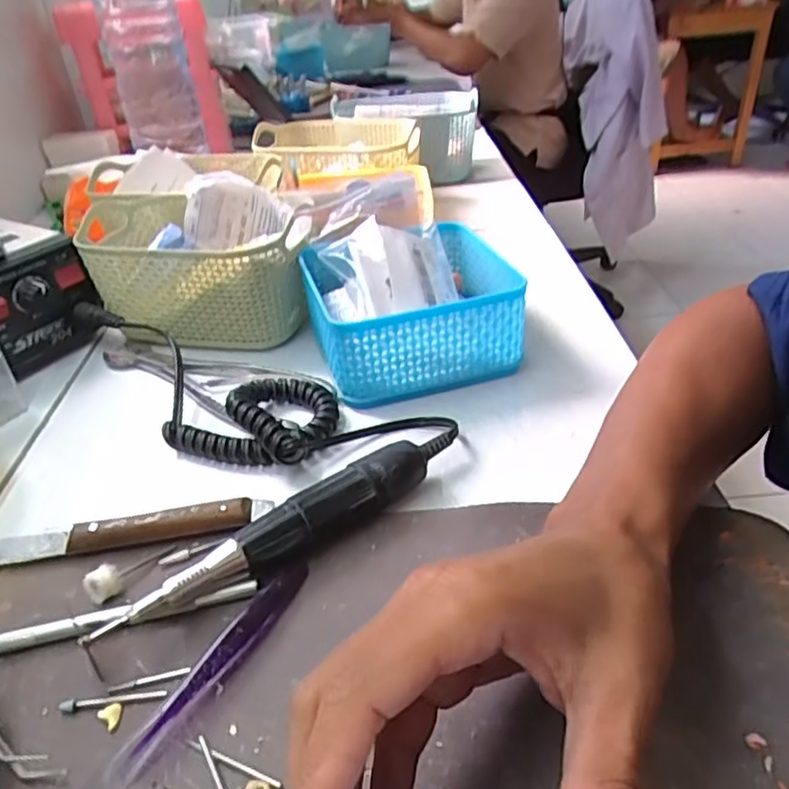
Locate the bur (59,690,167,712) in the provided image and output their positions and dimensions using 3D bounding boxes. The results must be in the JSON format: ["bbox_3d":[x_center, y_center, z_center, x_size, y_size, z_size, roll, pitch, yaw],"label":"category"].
[{"bbox_3d":[-0.113,0.121,0.261,0.041,0.004,0.004,-8,35,-7],"label":"bur"}]

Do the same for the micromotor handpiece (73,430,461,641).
[{"bbox_3d":[-0.044,0.063,0.317,0.195,0.027,0.027,-25,39,-26],"label":"micromotor handpiece"}]

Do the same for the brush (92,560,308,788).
[{"bbox_3d":[-0.091,0.127,0.238,0.018,0.018,0.188,14,39,25],"label":"brush"}]

